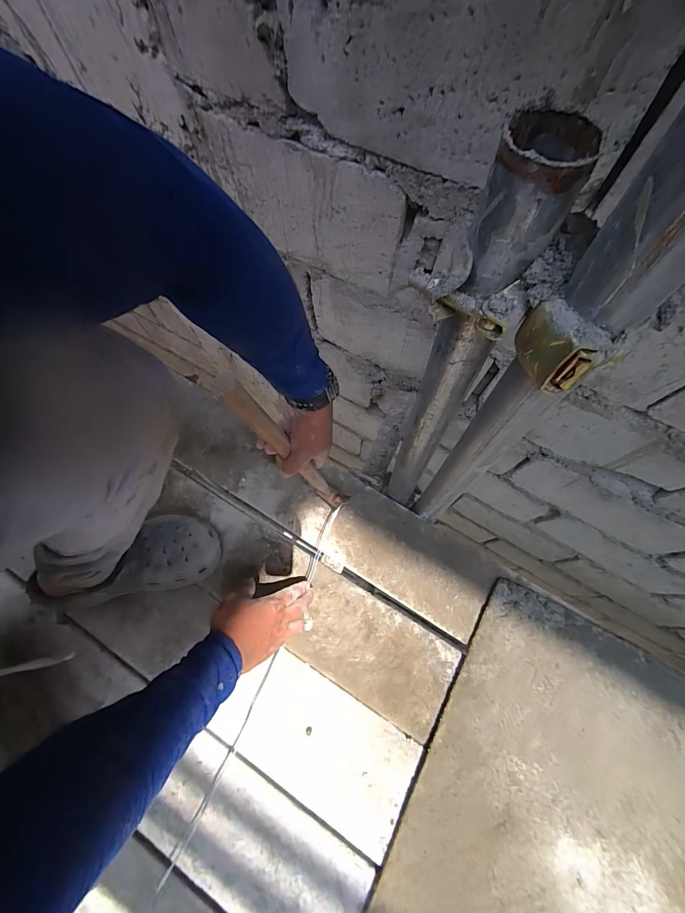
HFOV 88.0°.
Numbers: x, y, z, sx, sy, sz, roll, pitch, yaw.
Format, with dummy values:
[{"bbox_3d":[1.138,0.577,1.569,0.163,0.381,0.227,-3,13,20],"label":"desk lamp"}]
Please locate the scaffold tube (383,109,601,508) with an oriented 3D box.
[{"bbox_3d":[0.108,-0.052,0.424,0.048,0.550,0.051,25,72,9],"label":"scaffold tube"}]

